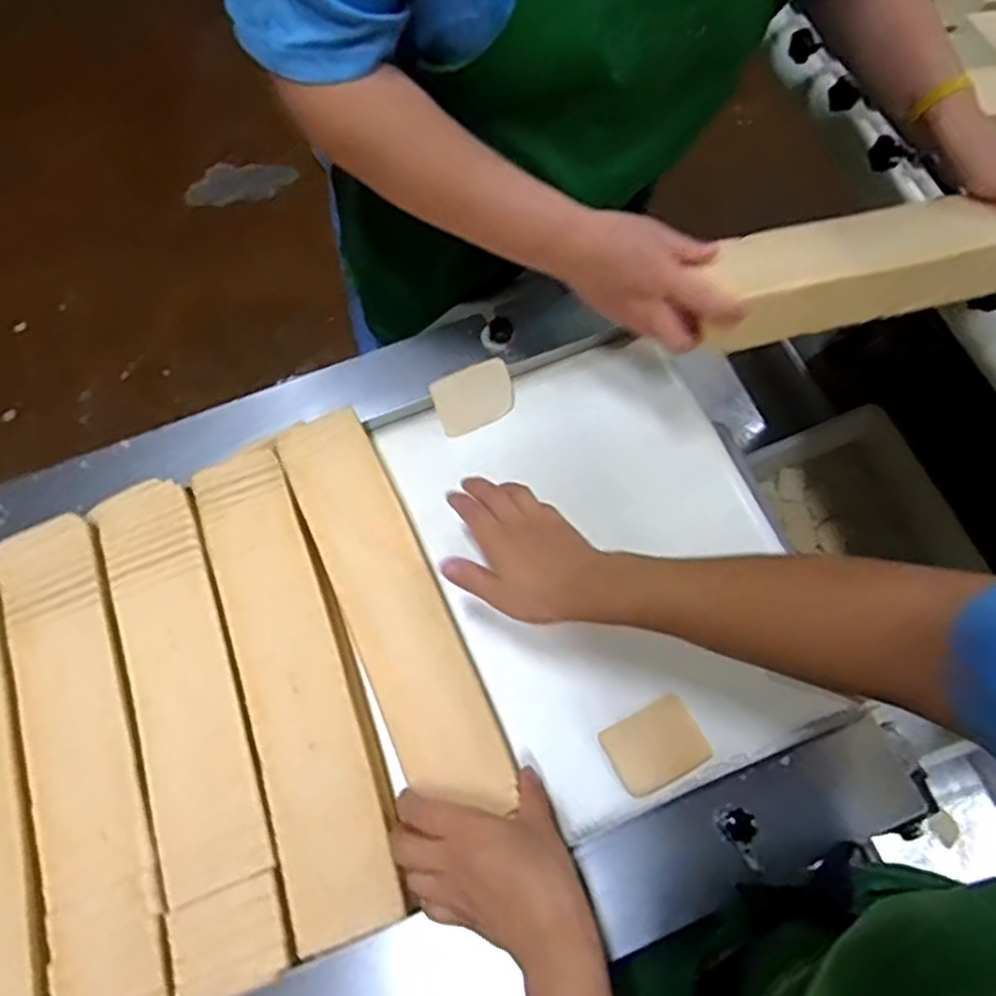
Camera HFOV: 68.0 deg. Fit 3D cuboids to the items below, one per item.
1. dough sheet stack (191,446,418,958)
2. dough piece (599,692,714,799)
[{"bbox_3d":[-0.157,0.136,0.586,0.082,0.051,0.375,-20,68,-7],"label":"dough sheet stack"},{"bbox_3d":[0.125,0.195,0.584,0.073,0.005,0.058,-24,69,-17],"label":"dough piece"}]

